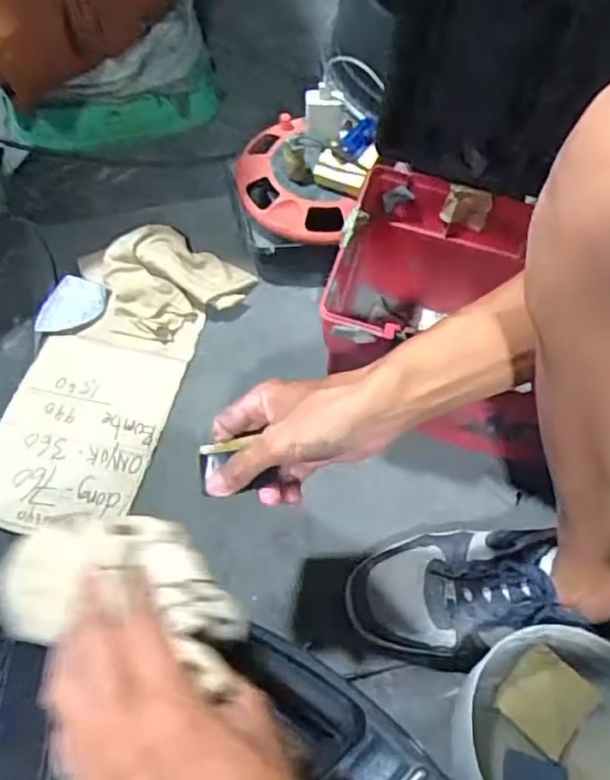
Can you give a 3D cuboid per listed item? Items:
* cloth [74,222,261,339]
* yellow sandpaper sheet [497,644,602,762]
[{"bbox_3d":[-0.174,-0.137,0.745,0.199,0.051,0.131,27,64,14],"label":"cloth"},{"bbox_3d":[0.191,0.244,0.500,0.060,0.012,0.065,39,69,20],"label":"yellow sandpaper sheet"}]

